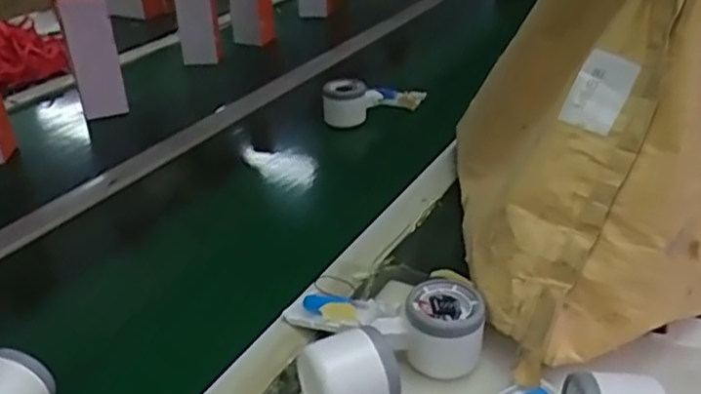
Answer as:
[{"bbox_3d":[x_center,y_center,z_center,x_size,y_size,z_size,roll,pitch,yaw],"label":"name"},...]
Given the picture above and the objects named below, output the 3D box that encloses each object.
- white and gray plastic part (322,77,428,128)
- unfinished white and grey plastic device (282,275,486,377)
[{"bbox_3d":[0.034,-0.143,0.916,0.145,0.056,0.051,-20,35,-28],"label":"white and gray plastic part"},{"bbox_3d":[0.022,0.094,0.512,0.164,0.051,0.065,9,32,17],"label":"unfinished white and grey plastic device"}]

